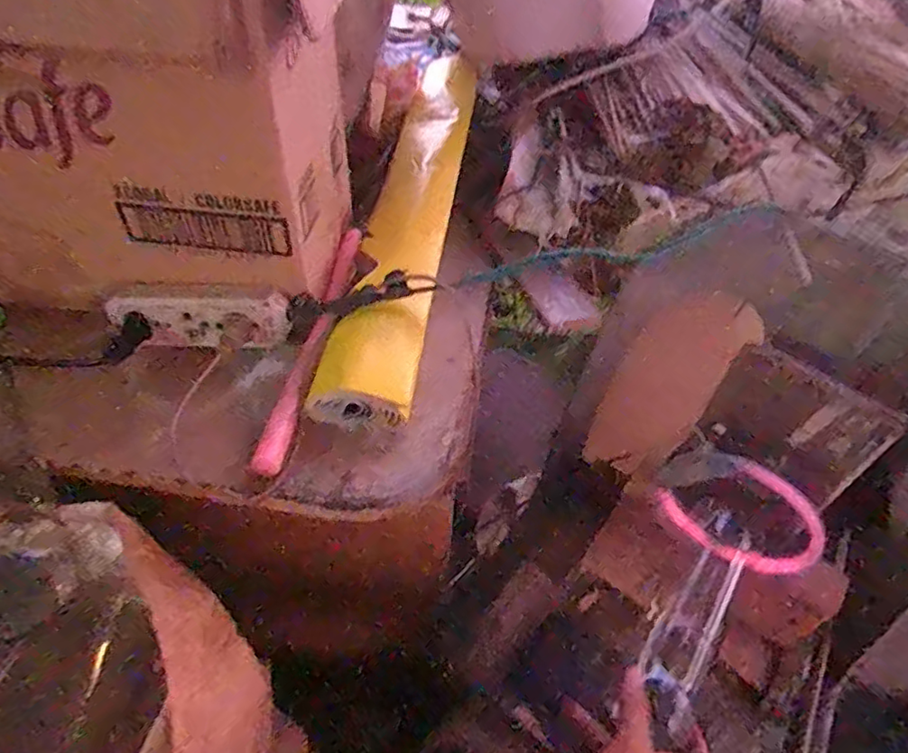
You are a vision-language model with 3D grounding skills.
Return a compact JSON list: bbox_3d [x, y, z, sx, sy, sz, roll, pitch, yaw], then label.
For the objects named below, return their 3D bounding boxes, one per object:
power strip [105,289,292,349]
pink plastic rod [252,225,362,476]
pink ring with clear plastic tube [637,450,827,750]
[{"bbox_3d":[-0.203,-0.047,0.479,0.140,0.047,0.022,2,20,0],"label":"power strip"},{"bbox_3d":[-0.113,-0.037,0.490,0.024,0.025,0.273,7,49,5],"label":"pink plastic rod"},{"bbox_3d":[0.240,0.196,0.543,0.145,0.073,0.264,23,57,18],"label":"pink ring with clear plastic tube"}]

